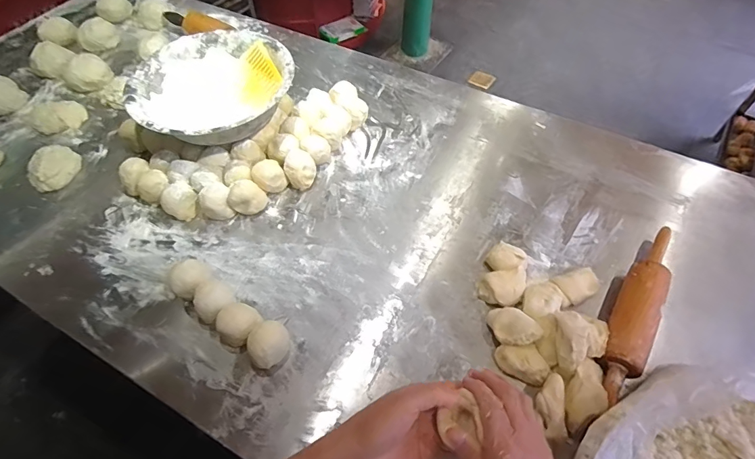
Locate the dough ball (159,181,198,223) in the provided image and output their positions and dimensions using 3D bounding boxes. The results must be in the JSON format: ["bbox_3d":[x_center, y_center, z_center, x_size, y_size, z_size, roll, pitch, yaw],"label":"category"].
[{"bbox_3d":[-0.328,-0.046,0.690,0.051,0.050,0.049,-1,55,1],"label":"dough ball"}]

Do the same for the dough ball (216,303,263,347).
[{"bbox_3d":[-0.188,0.131,0.561,0.056,0.053,0.048,25,59,17],"label":"dough ball"}]

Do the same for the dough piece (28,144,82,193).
[{"bbox_3d":[-0.585,-0.117,0.749,0.065,0.043,0.083,-16,57,-9],"label":"dough piece"}]

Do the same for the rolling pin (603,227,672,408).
[{"bbox_3d":[0.361,0.107,0.574,0.052,0.055,0.281,29,61,19],"label":"rolling pin"}]

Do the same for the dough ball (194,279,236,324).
[{"bbox_3d":[-0.232,0.100,0.587,0.054,0.050,0.055,-1,55,1],"label":"dough ball"}]

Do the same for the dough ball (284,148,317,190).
[{"bbox_3d":[-0.134,-0.104,0.729,0.051,0.049,0.055,-1,55,1],"label":"dough ball"}]

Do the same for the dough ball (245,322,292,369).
[{"bbox_3d":[-0.143,0.151,0.548,0.043,0.055,0.057,38,64,24],"label":"dough ball"}]

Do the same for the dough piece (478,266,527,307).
[{"bbox_3d":[0.184,0.087,0.600,0.064,0.034,0.045,-10,56,-6],"label":"dough piece"}]

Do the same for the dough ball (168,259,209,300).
[{"bbox_3d":[-0.270,0.077,0.601,0.054,0.055,0.050,-1,55,1],"label":"dough ball"}]

